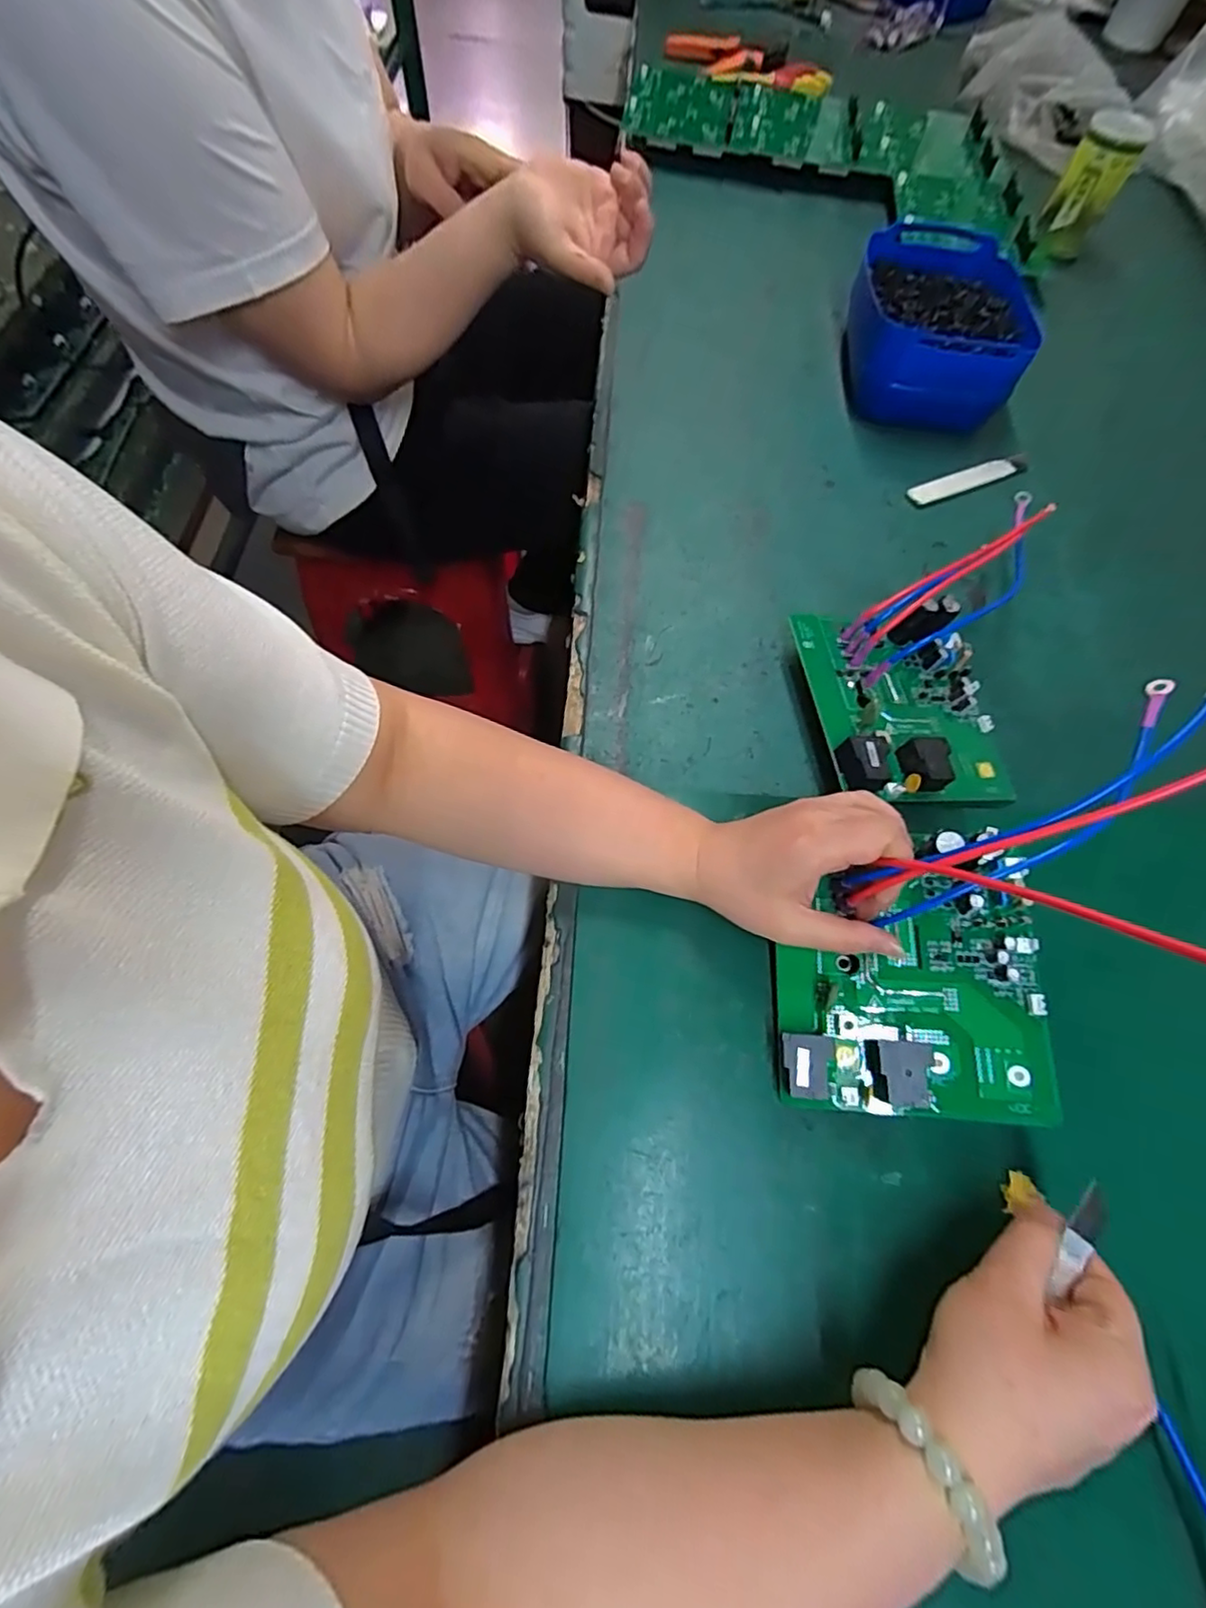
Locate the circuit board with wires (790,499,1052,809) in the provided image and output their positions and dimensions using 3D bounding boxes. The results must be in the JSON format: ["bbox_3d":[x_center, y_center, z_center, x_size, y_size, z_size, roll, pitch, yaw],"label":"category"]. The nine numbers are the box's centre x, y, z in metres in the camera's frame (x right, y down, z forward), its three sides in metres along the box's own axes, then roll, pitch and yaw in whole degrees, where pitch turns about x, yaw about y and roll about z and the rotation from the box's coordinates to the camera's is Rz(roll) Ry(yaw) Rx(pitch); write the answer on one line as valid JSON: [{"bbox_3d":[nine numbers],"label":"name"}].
[{"bbox_3d":[0.232,-0.132,0.466,0.170,0.069,0.292,13,65,4],"label":"circuit board with wires"}]

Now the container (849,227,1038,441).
[{"bbox_3d":[0.321,-0.469,0.621,0.155,0.079,0.201,12,65,3],"label":"container"}]

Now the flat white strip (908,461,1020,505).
[{"bbox_3d":[0.336,-0.300,0.580,0.120,0.008,0.021,-21,67,-12],"label":"flat white strip"}]

